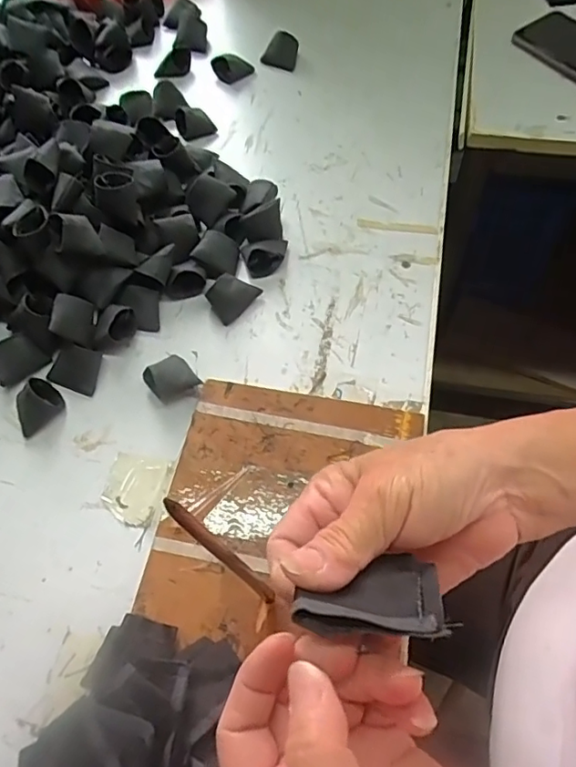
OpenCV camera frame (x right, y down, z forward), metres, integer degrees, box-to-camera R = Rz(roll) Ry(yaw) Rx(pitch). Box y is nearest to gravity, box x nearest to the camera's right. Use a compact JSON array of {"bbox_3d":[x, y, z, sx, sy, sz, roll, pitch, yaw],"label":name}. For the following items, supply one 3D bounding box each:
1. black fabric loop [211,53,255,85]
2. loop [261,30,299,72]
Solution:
[{"bbox_3d":[-0.063,-0.363,0.638,0.045,0.024,0.019,-9,62,-1],"label":"black fabric loop"},{"bbox_3d":[-0.010,-0.383,0.638,0.042,0.029,0.027,18,65,12],"label":"loop"}]

